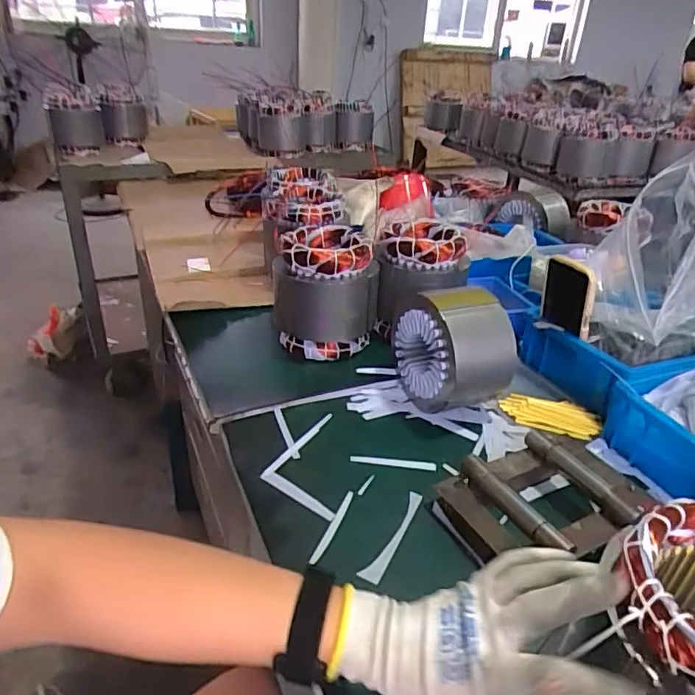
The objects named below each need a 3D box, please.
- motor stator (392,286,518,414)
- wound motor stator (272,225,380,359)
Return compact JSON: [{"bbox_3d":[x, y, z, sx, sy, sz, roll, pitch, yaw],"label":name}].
[{"bbox_3d":[0.135,0.000,0.692,0.105,0.146,0.134,-13,34,-24],"label":"motor stator"},{"bbox_3d":[-0.031,-0.086,0.799,0.139,0.162,0.142,3,31,1],"label":"wound motor stator"}]

